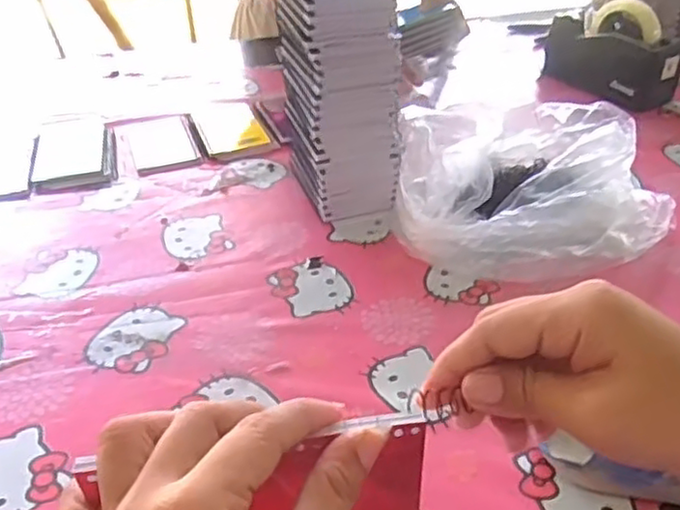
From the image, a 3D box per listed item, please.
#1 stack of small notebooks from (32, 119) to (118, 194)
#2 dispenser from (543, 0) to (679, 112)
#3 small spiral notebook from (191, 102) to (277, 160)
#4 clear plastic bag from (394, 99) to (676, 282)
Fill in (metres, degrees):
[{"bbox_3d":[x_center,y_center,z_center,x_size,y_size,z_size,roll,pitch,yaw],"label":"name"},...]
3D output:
[{"bbox_3d":[-0.339,-0.132,0.872,0.097,0.013,0.177,-9,37,-12],"label":"stack of small notebooks"},{"bbox_3d":[0.398,-0.300,1.020,0.078,0.135,0.215,-22,42,-27],"label":"dispenser"},{"bbox_3d":[-0.148,-0.172,0.925,0.094,0.017,0.132,-14,38,-18],"label":"small spiral notebook"},{"bbox_3d":[0.203,-0.096,0.753,0.283,0.103,0.278,0,36,0],"label":"clear plastic bag"}]

